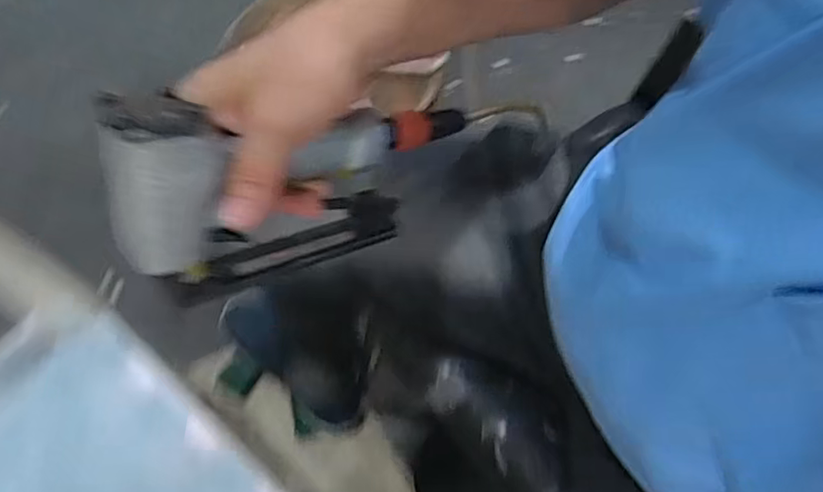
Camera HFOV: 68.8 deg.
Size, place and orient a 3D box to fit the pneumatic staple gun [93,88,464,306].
[{"bbox_3d":[-0.074,-0.039,0.397,0.050,0.115,0.250,28,27,35],"label":"pneumatic staple gun"}]

